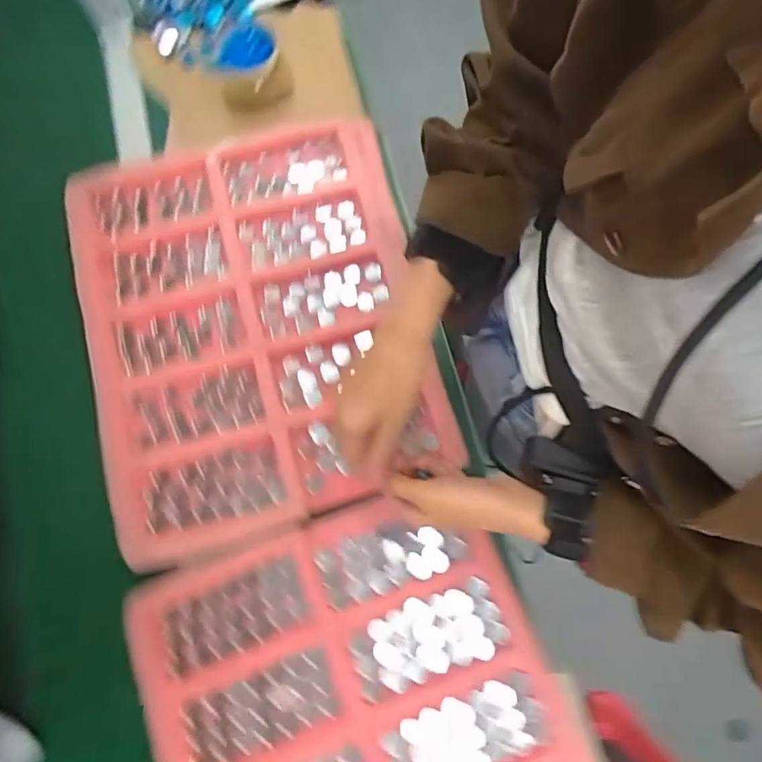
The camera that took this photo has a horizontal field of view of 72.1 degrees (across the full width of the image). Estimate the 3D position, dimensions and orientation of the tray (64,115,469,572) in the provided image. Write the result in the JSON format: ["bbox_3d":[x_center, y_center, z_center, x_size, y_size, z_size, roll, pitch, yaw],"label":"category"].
[{"bbox_3d":[-0.135,-0.078,0.561,0.343,0.036,0.451,-14,73,-3],"label":"tray"}]

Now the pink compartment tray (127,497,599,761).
[{"bbox_3d":[-0.002,0.332,0.443,0.340,0.021,0.422,-22,73,-5],"label":"pink compartment tray"}]

